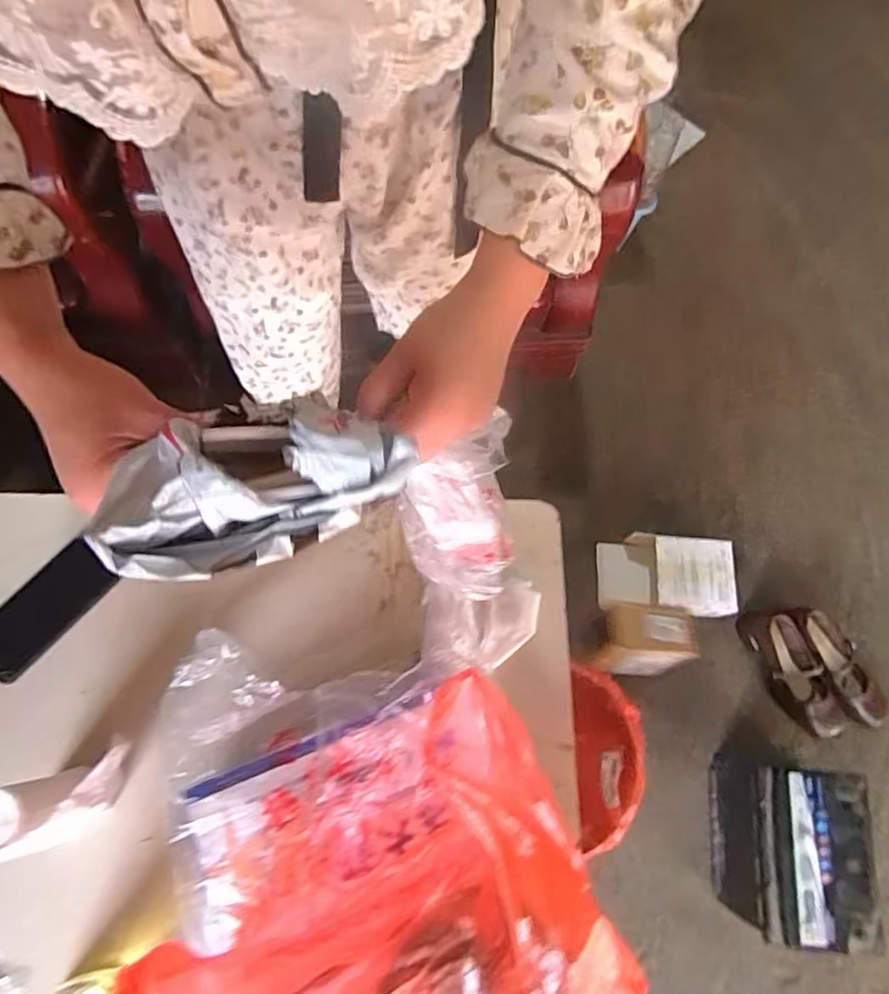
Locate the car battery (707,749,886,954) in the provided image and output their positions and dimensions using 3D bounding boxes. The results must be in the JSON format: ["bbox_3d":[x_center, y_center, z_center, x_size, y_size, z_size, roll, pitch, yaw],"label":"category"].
[{"bbox_3d":[0.534,0.546,0.939,0.190,0.206,0.233,7,72,0],"label":"car battery"}]

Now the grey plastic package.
[{"bbox_3d":[-0.083,-0.005,0.270,0.130,0.040,0.058,-18,73,-16],"label":"grey plastic package"}]

